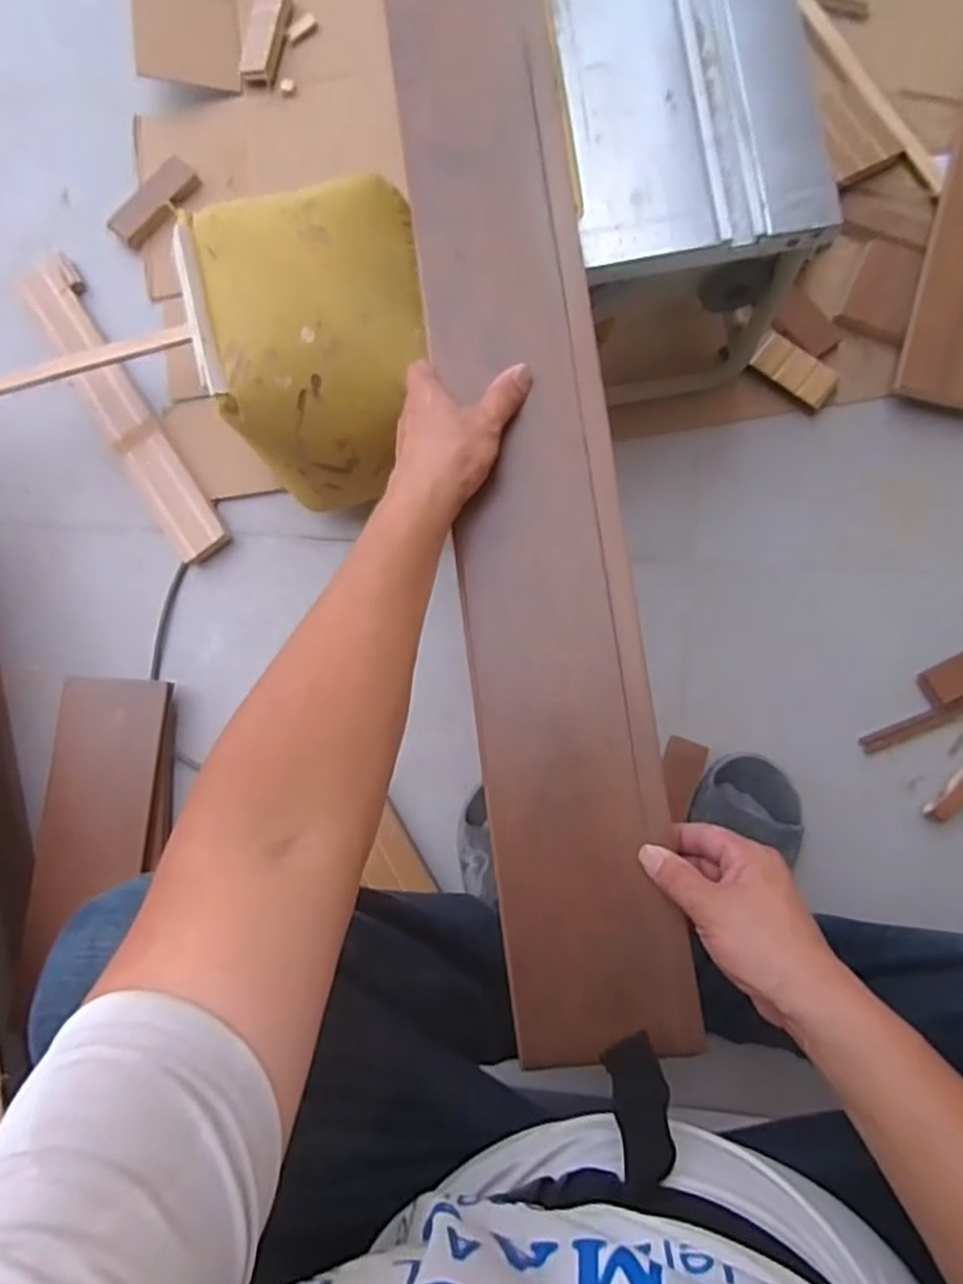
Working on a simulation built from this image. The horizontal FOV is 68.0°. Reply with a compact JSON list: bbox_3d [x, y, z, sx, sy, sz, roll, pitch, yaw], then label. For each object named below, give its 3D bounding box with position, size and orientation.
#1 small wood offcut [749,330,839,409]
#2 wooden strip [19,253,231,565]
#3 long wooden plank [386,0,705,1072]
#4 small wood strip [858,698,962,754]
[{"bbox_3d":[0.353,-0.307,0.807,0.096,0.012,0.046,39,89,9],"label":"small wood offcut"},{"bbox_3d":[-0.454,-0.294,0.899,0.074,0.034,0.460,-33,81,2],"label":"wooden strip"},{"bbox_3d":[0.034,-0.169,0.545,0.134,0.016,0.895,-7,82,6],"label":"long wooden plank"},{"bbox_3d":[0.469,0.087,0.763,0.124,0.011,0.020,-24,81,3],"label":"small wood strip"}]

